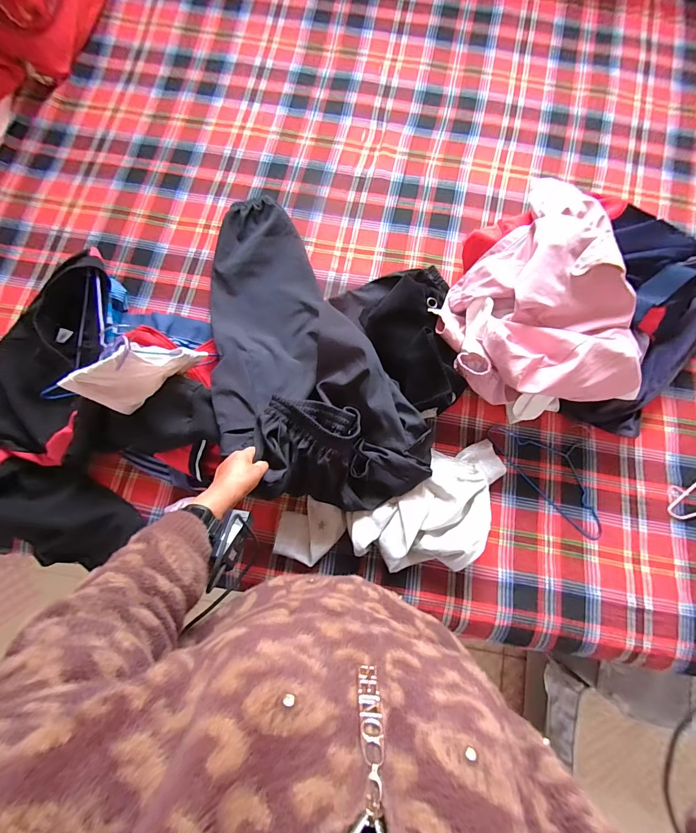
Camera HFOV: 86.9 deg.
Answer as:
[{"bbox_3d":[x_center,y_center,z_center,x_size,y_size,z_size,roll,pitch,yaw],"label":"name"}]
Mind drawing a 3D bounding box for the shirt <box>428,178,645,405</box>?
[{"bbox_3d":[0.335,-0.234,0.695,0.308,0.144,0.453,-10,80,-2],"label":"shirt"}]

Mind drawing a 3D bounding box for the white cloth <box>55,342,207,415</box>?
[{"bbox_3d":[-0.366,-0.078,0.647,0.193,0.111,0.026,-37,55,-6],"label":"white cloth"}]

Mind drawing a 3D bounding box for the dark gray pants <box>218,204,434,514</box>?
[{"bbox_3d":[-0.118,-0.140,0.726,0.305,0.129,0.682,-25,70,-5],"label":"dark gray pants"}]

